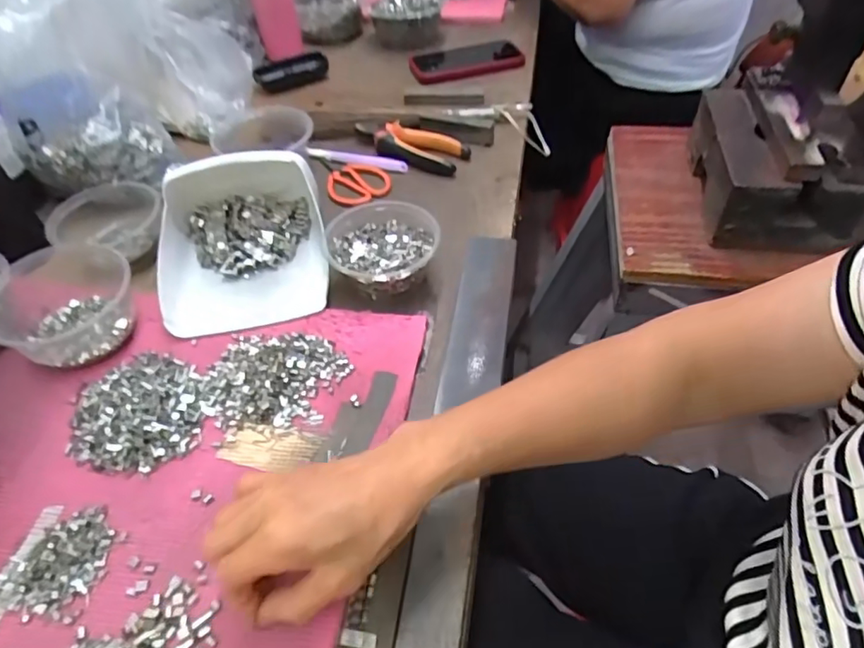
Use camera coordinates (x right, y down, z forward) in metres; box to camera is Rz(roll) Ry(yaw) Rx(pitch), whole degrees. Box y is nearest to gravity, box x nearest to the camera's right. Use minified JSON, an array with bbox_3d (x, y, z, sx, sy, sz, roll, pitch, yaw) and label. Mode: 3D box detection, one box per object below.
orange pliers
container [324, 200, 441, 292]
[{"bbox_3d":[-0.032,-0.221,0.696,0.152,0.015,0.062,20,52,21],"label":"orange pliers"},{"bbox_3d":[-0.047,-0.068,0.543,0.105,0.047,0.104,-10,48,-6],"label":"container"}]

